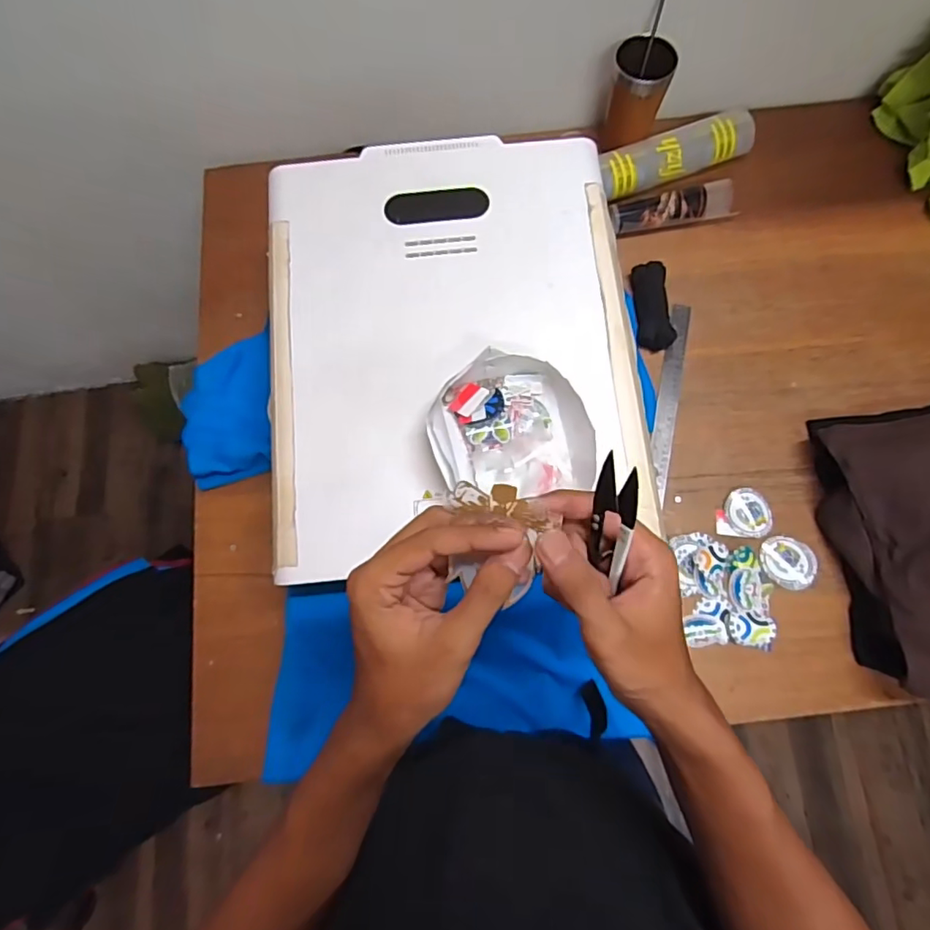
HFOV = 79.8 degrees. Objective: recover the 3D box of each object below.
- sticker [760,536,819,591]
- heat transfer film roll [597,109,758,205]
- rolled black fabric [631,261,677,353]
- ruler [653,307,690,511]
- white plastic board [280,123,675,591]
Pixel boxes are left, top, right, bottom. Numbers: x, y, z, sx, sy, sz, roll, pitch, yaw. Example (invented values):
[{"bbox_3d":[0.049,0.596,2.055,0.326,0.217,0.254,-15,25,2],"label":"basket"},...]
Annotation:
[{"bbox_3d":[0.410,0.123,0.703,0.066,0.009,0.064,9,76,3],"label":"sticker"},{"bbox_3d":[0.313,-0.464,0.838,0.245,0.056,0.068,-19,76,-5],"label":"heat transfer film roll"},{"bbox_3d":[0.266,-0.226,0.792,0.048,0.029,0.130,1,75,1],"label":"rolled black fabric"},{"bbox_3d":[0.282,-0.096,0.769,0.028,0.007,0.287,12,76,3],"label":"ruler"},{"bbox_3d":[-0.016,-0.148,0.625,0.398,0.026,0.491,-5,75,-1],"label":"white plastic board"}]

